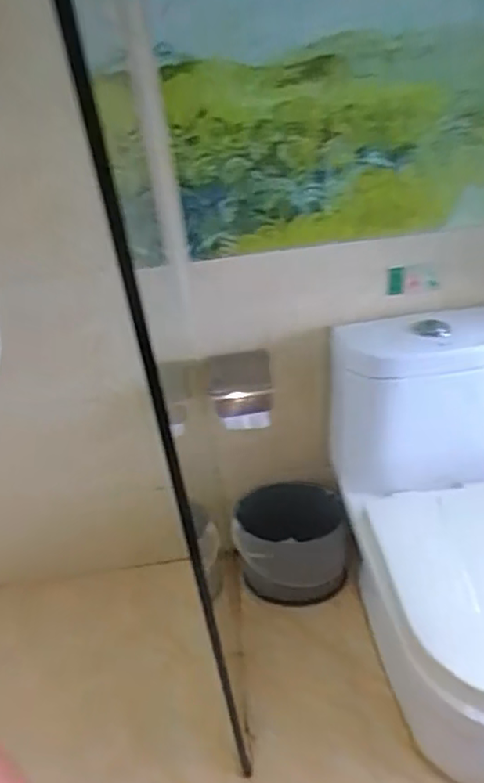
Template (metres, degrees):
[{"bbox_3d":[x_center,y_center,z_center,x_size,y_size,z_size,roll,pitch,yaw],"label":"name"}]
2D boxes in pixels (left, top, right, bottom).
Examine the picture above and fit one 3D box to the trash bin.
[{"bbox_3d":[0.126,0.396,1.587,0.277,0.254,0.185,0,38,10],"label":"trash bin"}]

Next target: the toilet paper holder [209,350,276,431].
[{"bbox_3d":[-0.001,-0.004,1.334,0.130,0.122,0.116,-8,38,0],"label":"toilet paper holder"}]

